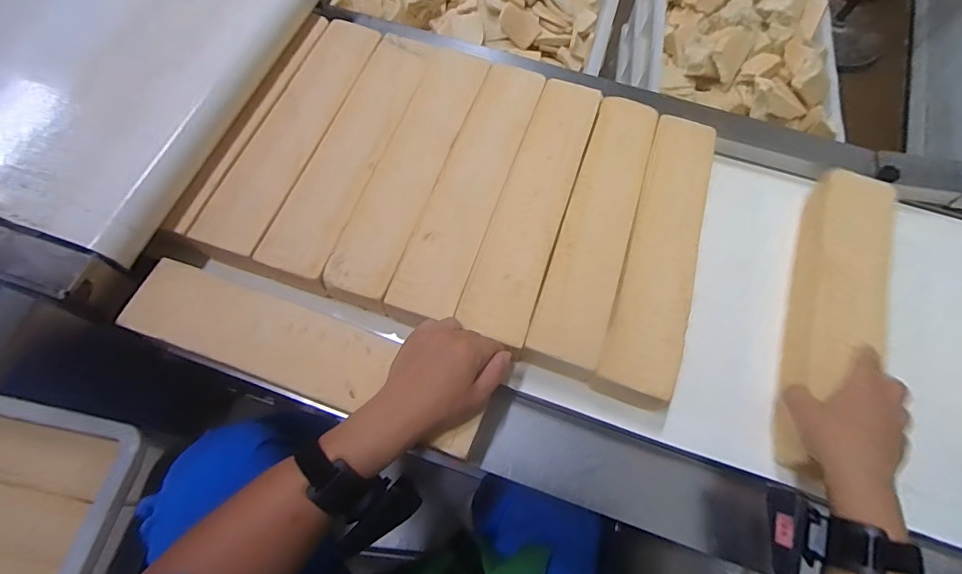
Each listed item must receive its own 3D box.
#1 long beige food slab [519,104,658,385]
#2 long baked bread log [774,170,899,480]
[{"bbox_3d":[0.133,-0.068,0.551,0.078,0.049,0.357,18,66,5],"label":"long beige food slab"},{"bbox_3d":[0.383,0.028,0.511,0.073,0.064,0.344,23,73,7],"label":"long baked bread log"}]

